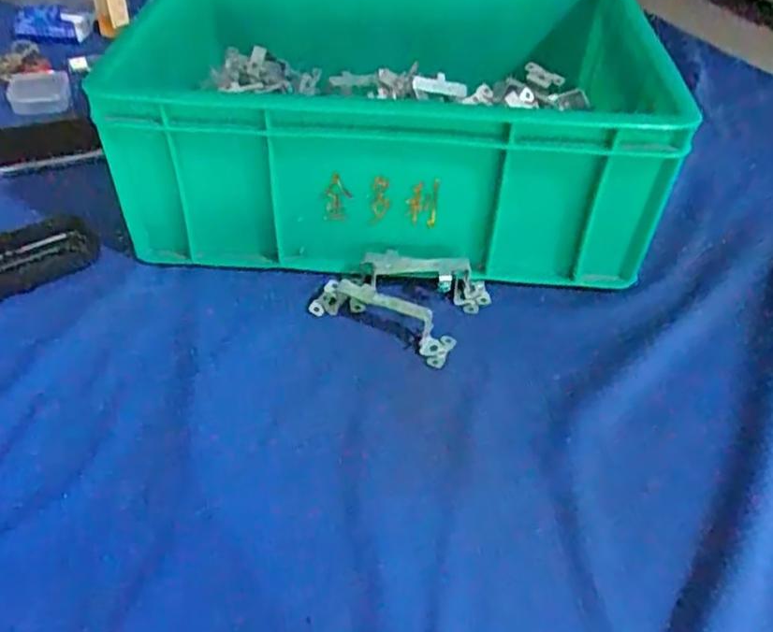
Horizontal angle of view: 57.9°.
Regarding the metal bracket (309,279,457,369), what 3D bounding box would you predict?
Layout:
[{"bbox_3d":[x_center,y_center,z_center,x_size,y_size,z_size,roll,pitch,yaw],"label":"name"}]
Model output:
[{"bbox_3d":[-0.004,-0.002,0.503,0.107,0.031,0.030,21,46,21],"label":"metal bracket"}]

